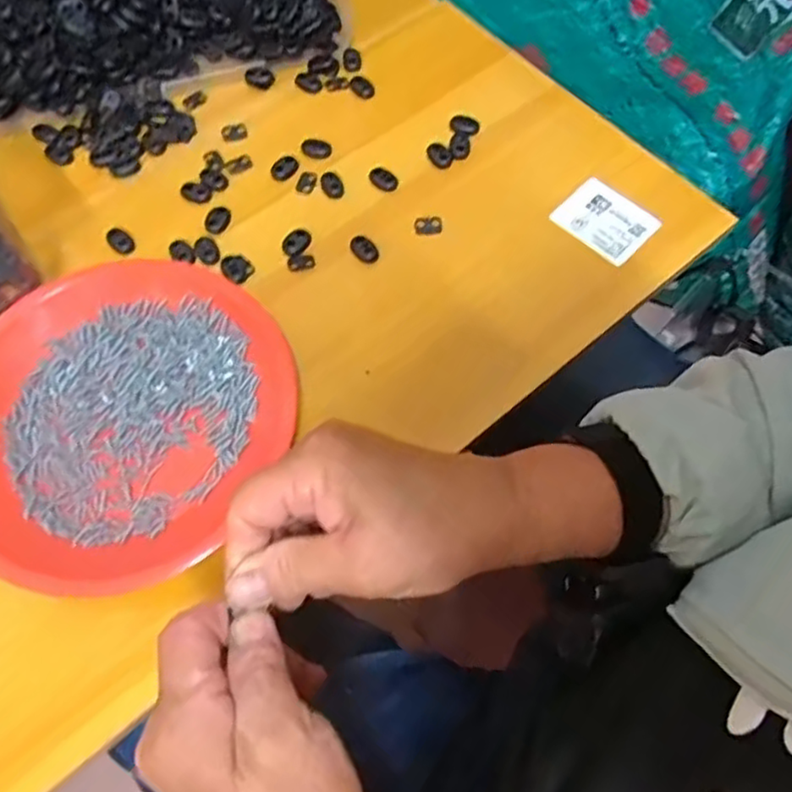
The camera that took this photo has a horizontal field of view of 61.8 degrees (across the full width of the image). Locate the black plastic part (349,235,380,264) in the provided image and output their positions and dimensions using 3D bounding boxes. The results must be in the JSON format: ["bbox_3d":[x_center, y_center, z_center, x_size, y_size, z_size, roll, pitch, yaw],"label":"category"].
[{"bbox_3d":[-0.021,-0.097,0.438,0.021,0.005,0.015,37,71,15],"label":"black plastic part"}]

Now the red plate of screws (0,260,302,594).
[{"bbox_3d":[-0.161,0.008,0.380,0.181,0.022,0.189,0,66,0],"label":"red plate of screws"}]

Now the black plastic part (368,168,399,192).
[{"bbox_3d":[-0.009,-0.152,0.462,0.023,0.004,0.014,32,70,14],"label":"black plastic part"}]

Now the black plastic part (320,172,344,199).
[{"bbox_3d":[-0.045,-0.148,0.461,0.015,0.004,0.025,-19,67,-8],"label":"black plastic part"}]

